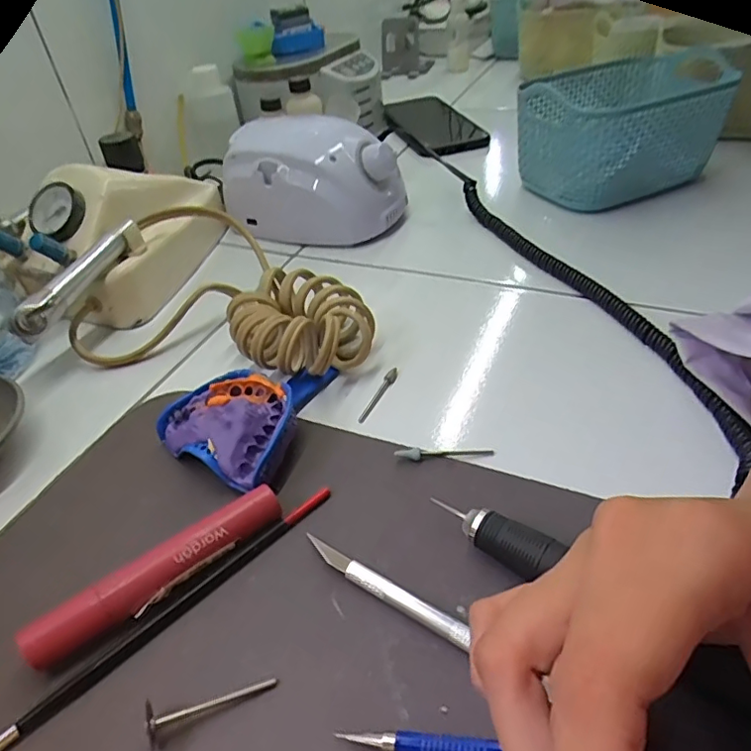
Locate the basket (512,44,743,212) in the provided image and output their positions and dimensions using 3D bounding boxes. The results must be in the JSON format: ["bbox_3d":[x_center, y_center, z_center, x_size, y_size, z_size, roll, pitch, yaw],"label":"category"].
[{"bbox_3d":[0.217,-0.213,0.485,0.171,0.086,0.118,-24,43,-19],"label":"basket"}]

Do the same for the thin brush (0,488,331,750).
[{"bbox_3d":[-0.086,0.097,0.220,0.170,0.005,0.007,-34,47,-28],"label":"thin brush"}]

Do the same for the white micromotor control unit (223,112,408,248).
[{"bbox_3d":[-0.055,-0.165,0.464,0.135,0.080,0.079,17,46,25],"label":"white micromotor control unit"}]

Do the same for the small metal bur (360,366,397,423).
[{"bbox_3d":[0.003,0.012,0.315,0.007,0.007,0.044,13,44,22],"label":"small metal bur"}]

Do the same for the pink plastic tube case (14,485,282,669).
[{"bbox_3d":[-0.087,0.082,0.228,0.105,0.018,0.014,-30,45,-24],"label":"pink plastic tube case"}]

